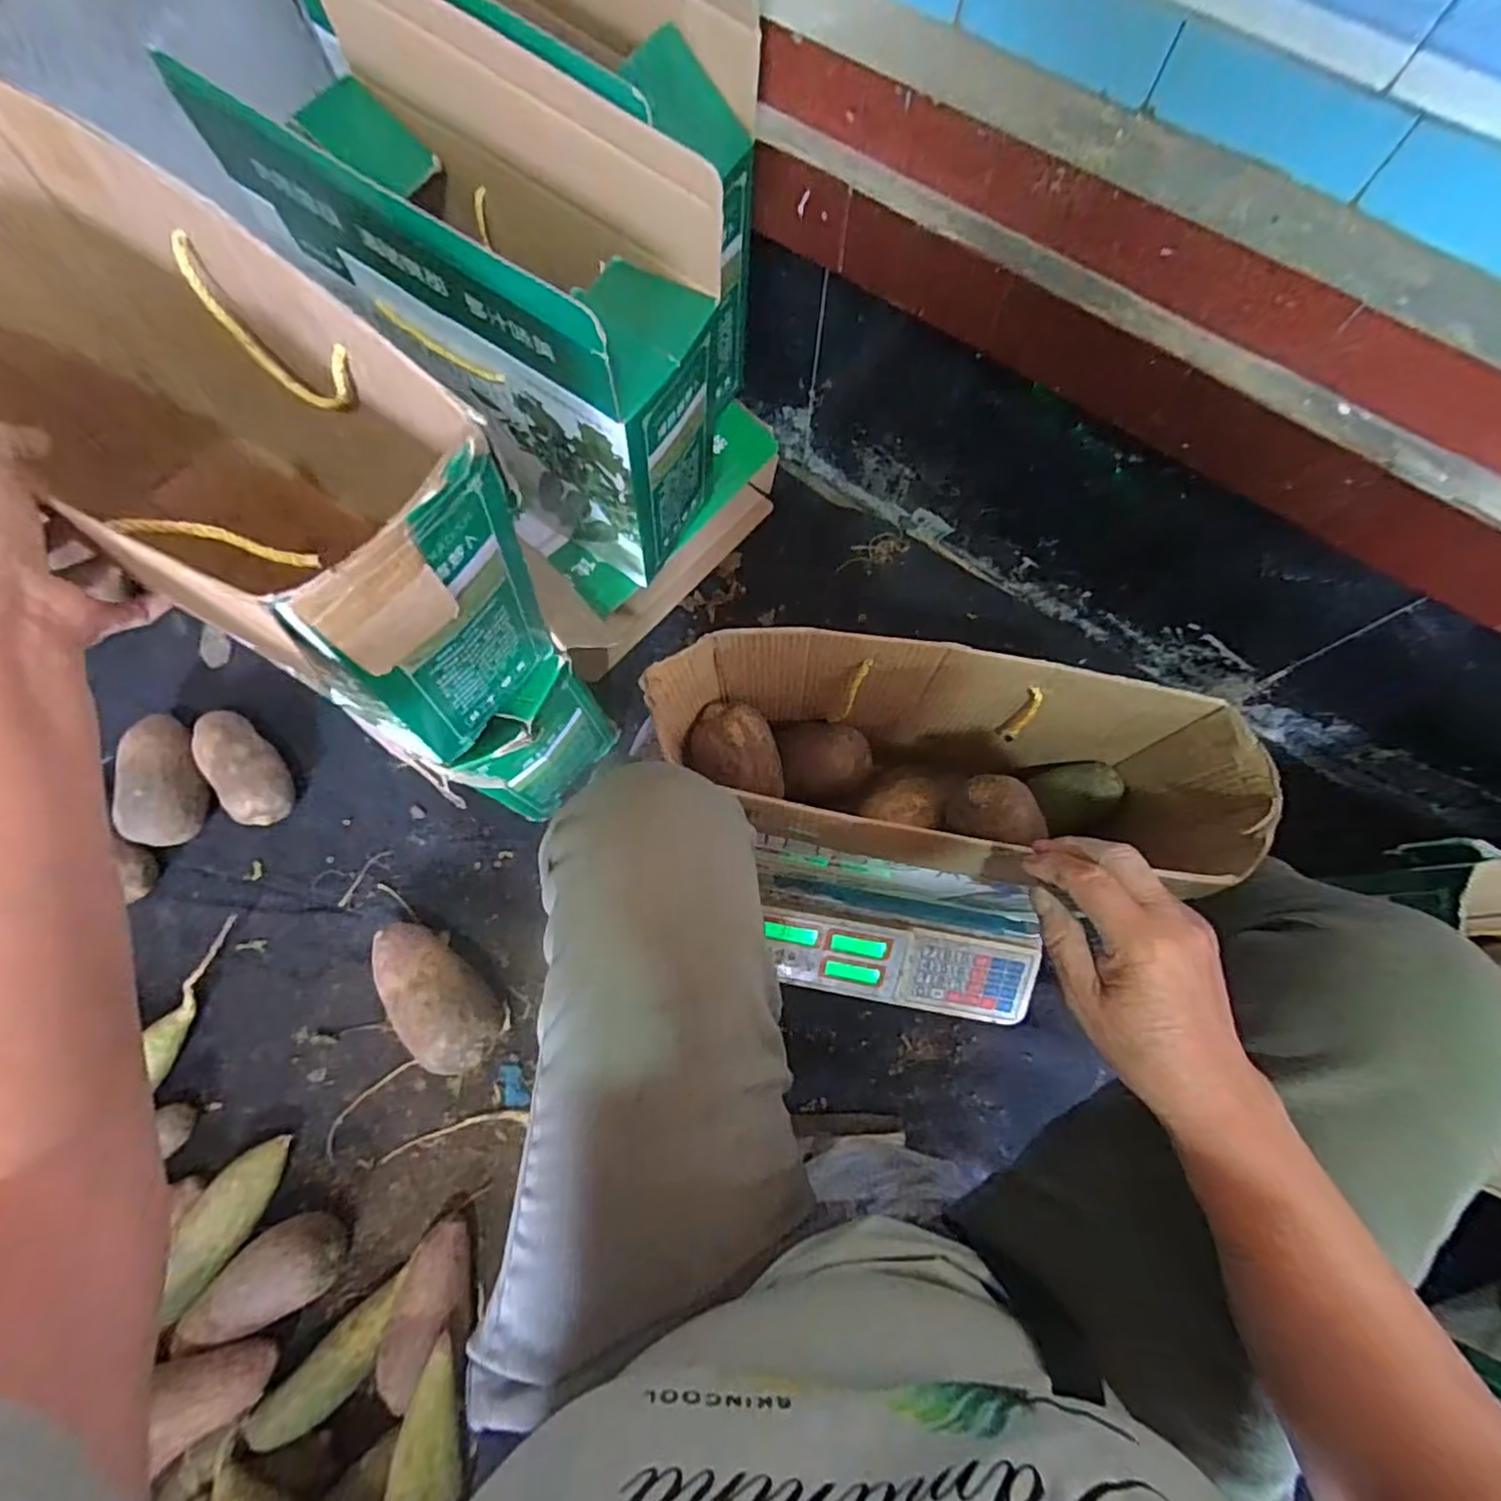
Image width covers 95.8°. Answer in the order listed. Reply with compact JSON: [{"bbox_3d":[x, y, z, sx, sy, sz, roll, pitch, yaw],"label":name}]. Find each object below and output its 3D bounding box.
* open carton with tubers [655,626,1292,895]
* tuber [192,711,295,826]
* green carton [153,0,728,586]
[{"bbox_3d":[0.135,0.019,0.532,0.405,0.179,0.140,8,74,5],"label":"open carton with tubers"},{"bbox_3d":[-0.580,0.020,0.783,0.072,0.065,0.155,-37,77,-10],"label":"tuber"},{"bbox_3d":[-0.206,-0.366,0.599,0.354,0.349,0.150,30,76,8],"label":"green carton"}]

